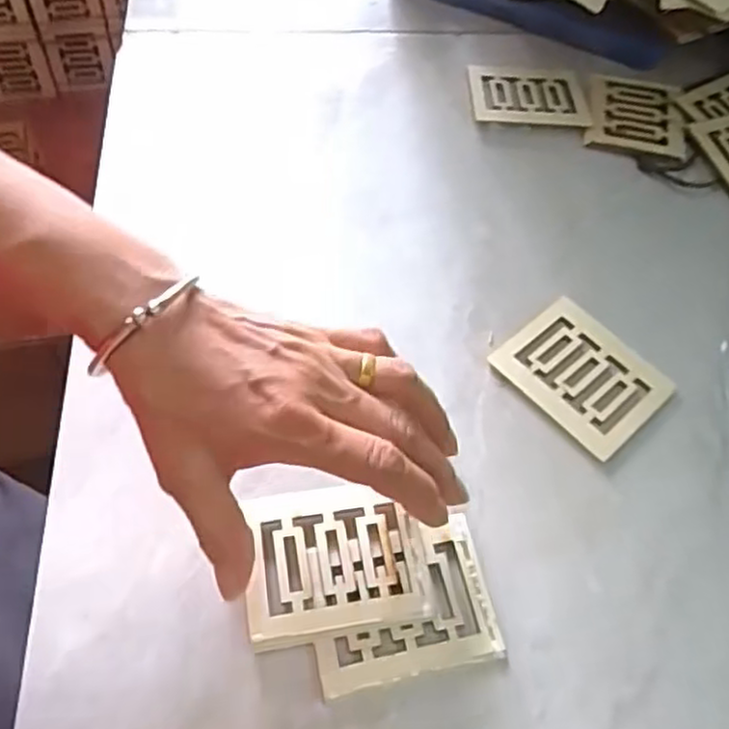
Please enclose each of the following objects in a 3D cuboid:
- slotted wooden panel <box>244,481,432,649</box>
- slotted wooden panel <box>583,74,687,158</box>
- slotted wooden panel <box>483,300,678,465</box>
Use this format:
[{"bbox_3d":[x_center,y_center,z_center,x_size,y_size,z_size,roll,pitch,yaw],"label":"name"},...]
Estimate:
[{"bbox_3d":[-0.013,0.087,0.324,0.079,0.007,0.067,-7,59,-7],"label":"slotted wooden panel"},{"bbox_3d":[0.188,-0.175,0.497,0.064,0.008,0.075,12,59,4],"label":"slotted wooden panel"},{"bbox_3d":[0.118,0.005,0.388,0.066,0.005,0.080,-38,68,-22],"label":"slotted wooden panel"}]

